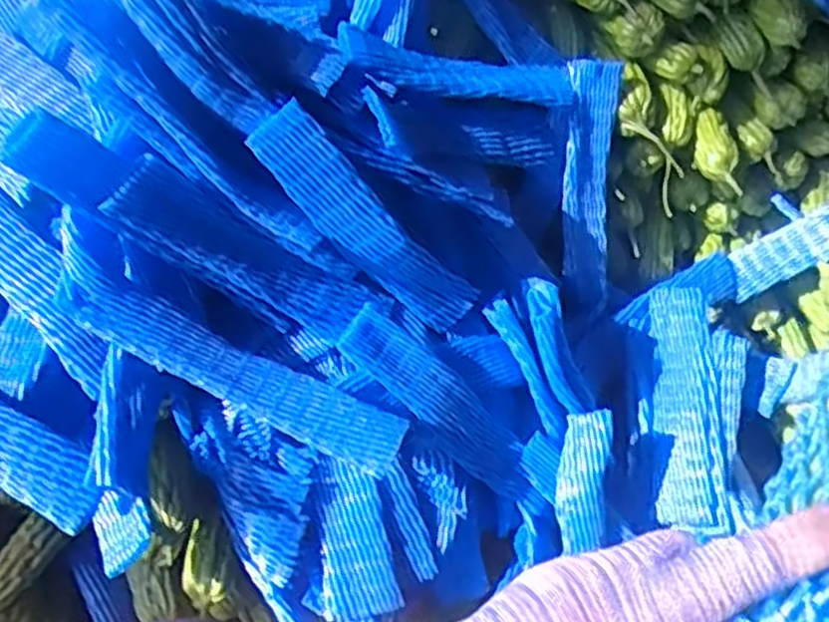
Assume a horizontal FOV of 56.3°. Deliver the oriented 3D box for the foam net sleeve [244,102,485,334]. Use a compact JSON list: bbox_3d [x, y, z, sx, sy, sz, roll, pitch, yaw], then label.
[{"bbox_3d":[-0.036,-0.066,0.638,0.053,0.243,0.037,-35,33,17],"label":"foam net sleeve"}]

